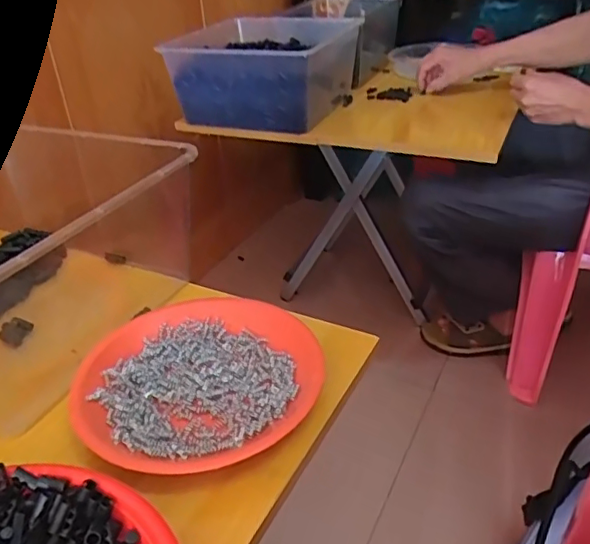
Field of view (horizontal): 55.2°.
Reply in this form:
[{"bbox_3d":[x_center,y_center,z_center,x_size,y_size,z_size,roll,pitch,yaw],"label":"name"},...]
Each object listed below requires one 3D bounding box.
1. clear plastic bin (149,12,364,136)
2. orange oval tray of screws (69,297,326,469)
[{"bbox_3d":[-0.066,-0.370,1.043,0.321,0.136,0.298,12,36,21],"label":"clear plastic bin"},{"bbox_3d":[-0.079,0.081,0.463,0.190,0.025,0.170,-17,36,-20],"label":"orange oval tray of screws"}]

